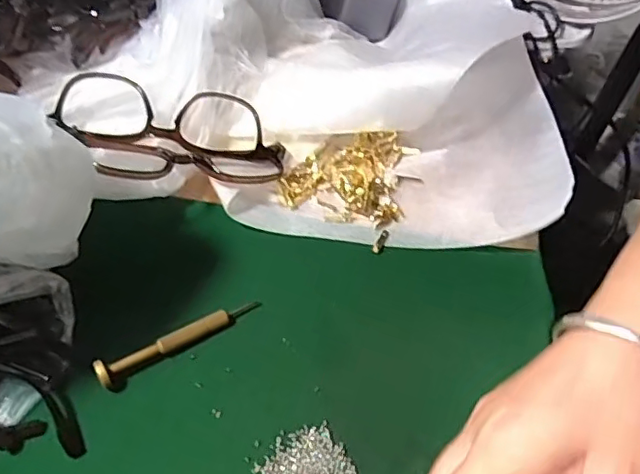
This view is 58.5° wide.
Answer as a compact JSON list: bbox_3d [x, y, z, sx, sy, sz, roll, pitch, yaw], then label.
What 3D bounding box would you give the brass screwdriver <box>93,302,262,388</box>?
[{"bbox_3d":[-0.076,0.055,0.316,0.092,0.014,0.011,-28,58,-22],"label":"brass screwdriver"}]

